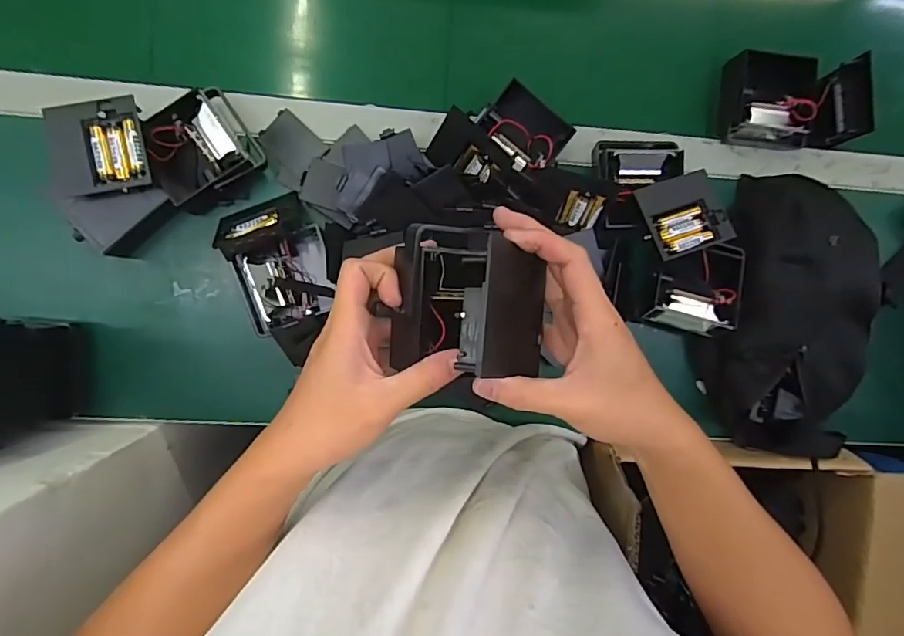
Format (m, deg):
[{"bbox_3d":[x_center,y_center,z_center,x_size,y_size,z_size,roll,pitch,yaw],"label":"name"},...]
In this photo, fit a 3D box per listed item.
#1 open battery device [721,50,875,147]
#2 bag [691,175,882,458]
[{"bbox_3d":[0.364,-0.236,0.547,0.116,0.072,0.090,1,92,-6],"label":"open battery device"},{"bbox_3d":[0.371,0.000,0.540,0.177,0.077,0.295,9,91,-6],"label":"bag"}]

